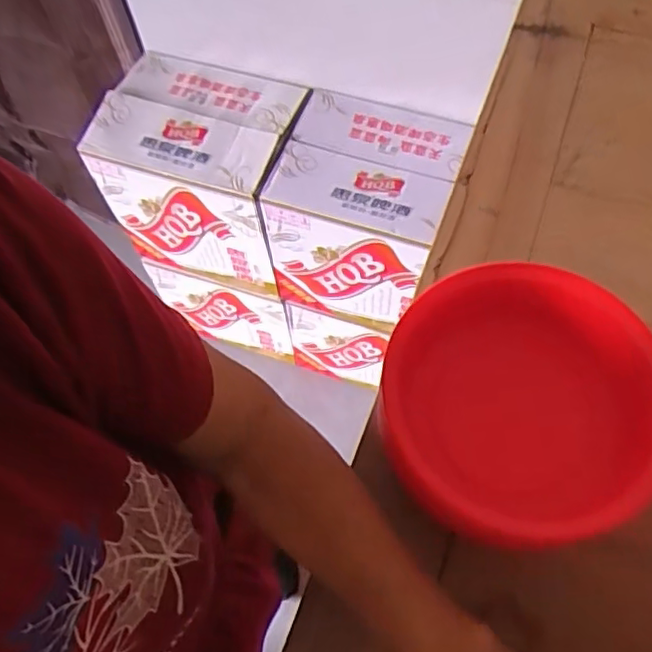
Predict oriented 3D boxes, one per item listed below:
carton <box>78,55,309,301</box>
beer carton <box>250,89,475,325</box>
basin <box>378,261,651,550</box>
[{"bbox_3d":[-0.194,-0.263,1.070,0.291,0.269,0.232,18,65,11],"label":"carton"},{"bbox_3d":[0.061,-0.185,1.032,0.241,0.277,0.233,18,65,12],"label":"beer carton"},{"bbox_3d":[0.122,0.050,0.398,0.177,0.063,0.161,-1,63,2],"label":"basin"}]

